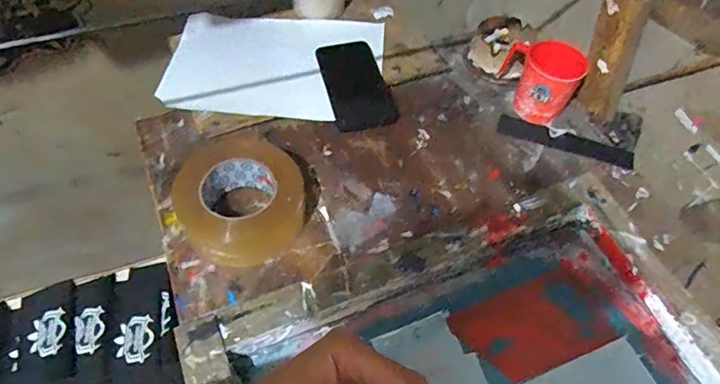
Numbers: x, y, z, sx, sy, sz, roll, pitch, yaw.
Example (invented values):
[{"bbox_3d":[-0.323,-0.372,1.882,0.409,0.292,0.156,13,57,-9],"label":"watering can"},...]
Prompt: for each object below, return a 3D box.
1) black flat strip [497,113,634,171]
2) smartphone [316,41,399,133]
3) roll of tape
[{"bbox_3d":[0.264,-0.066,0.667,0.169,0.007,0.033,20,55,10],"label":"black flat strip"},{"bbox_3d":[-0.006,-0.148,0.709,0.083,0.007,0.166,-10,55,-11],"label":"smartphone"},{"bbox_3d":[-0.127,0.009,0.555,0.128,0.061,0.132,2,54,-2],"label":"roll of tape"}]

